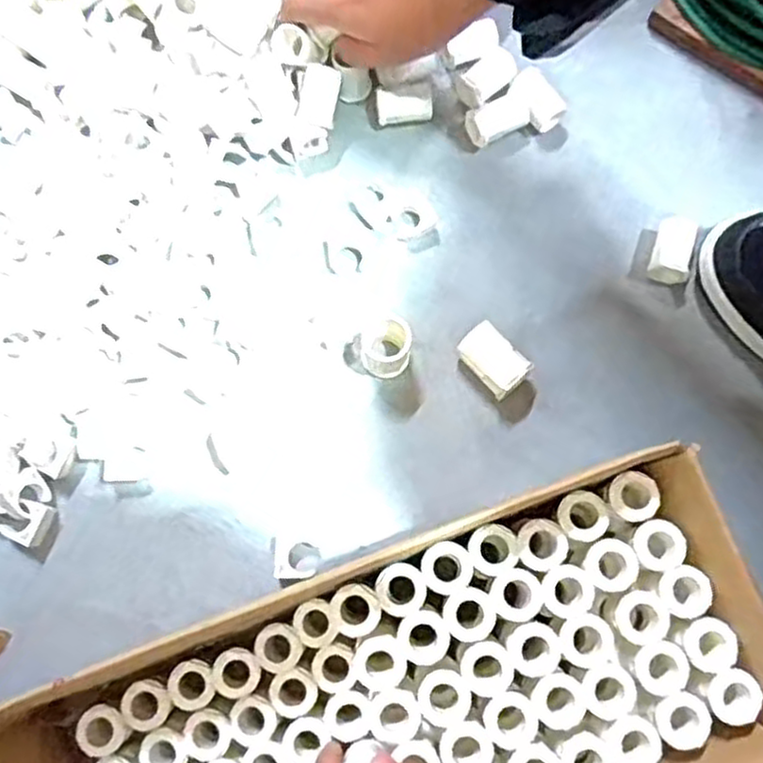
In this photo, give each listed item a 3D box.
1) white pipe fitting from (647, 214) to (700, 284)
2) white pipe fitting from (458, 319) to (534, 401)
[{"bbox_3d":[0.191,-0.088,0.487,0.024,0.025,0.042,16,79,2],"label":"white pipe fitting"},{"bbox_3d":[0.069,-0.014,0.469,0.028,0.028,0.044,-40,82,-8],"label":"white pipe fitting"}]

